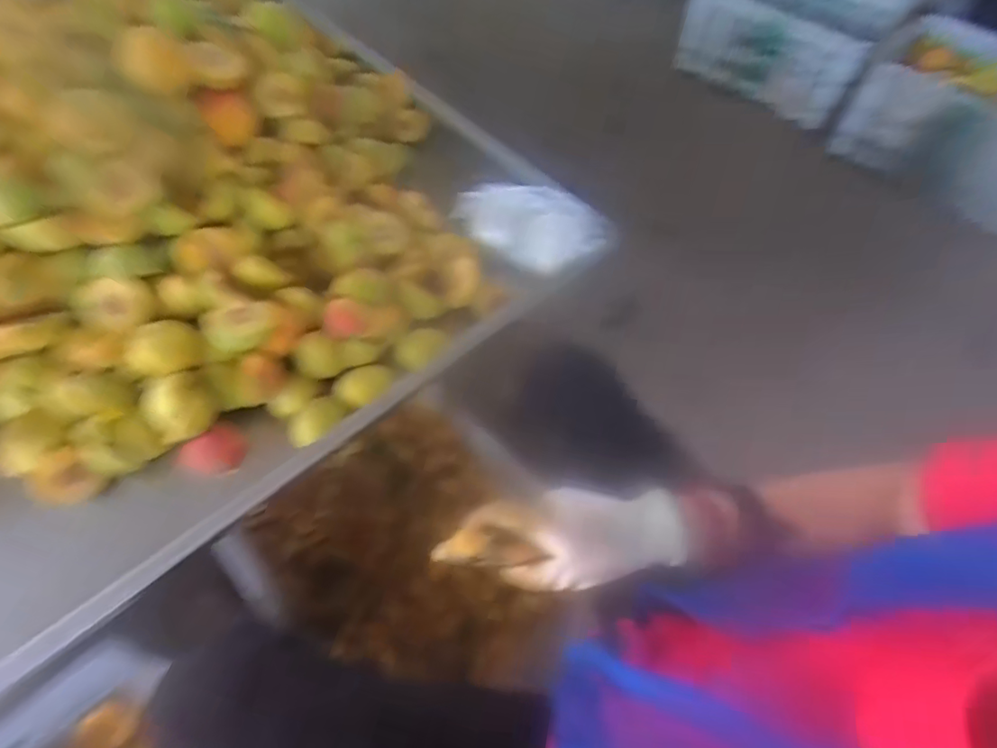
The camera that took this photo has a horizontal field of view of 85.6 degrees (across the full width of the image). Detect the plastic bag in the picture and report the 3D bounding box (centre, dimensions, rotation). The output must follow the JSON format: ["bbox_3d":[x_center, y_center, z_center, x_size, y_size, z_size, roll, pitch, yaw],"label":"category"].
[{"bbox_3d":[0.049,-0.194,0.724,0.212,0.059,0.101,7,58,2],"label":"plastic bag"}]

